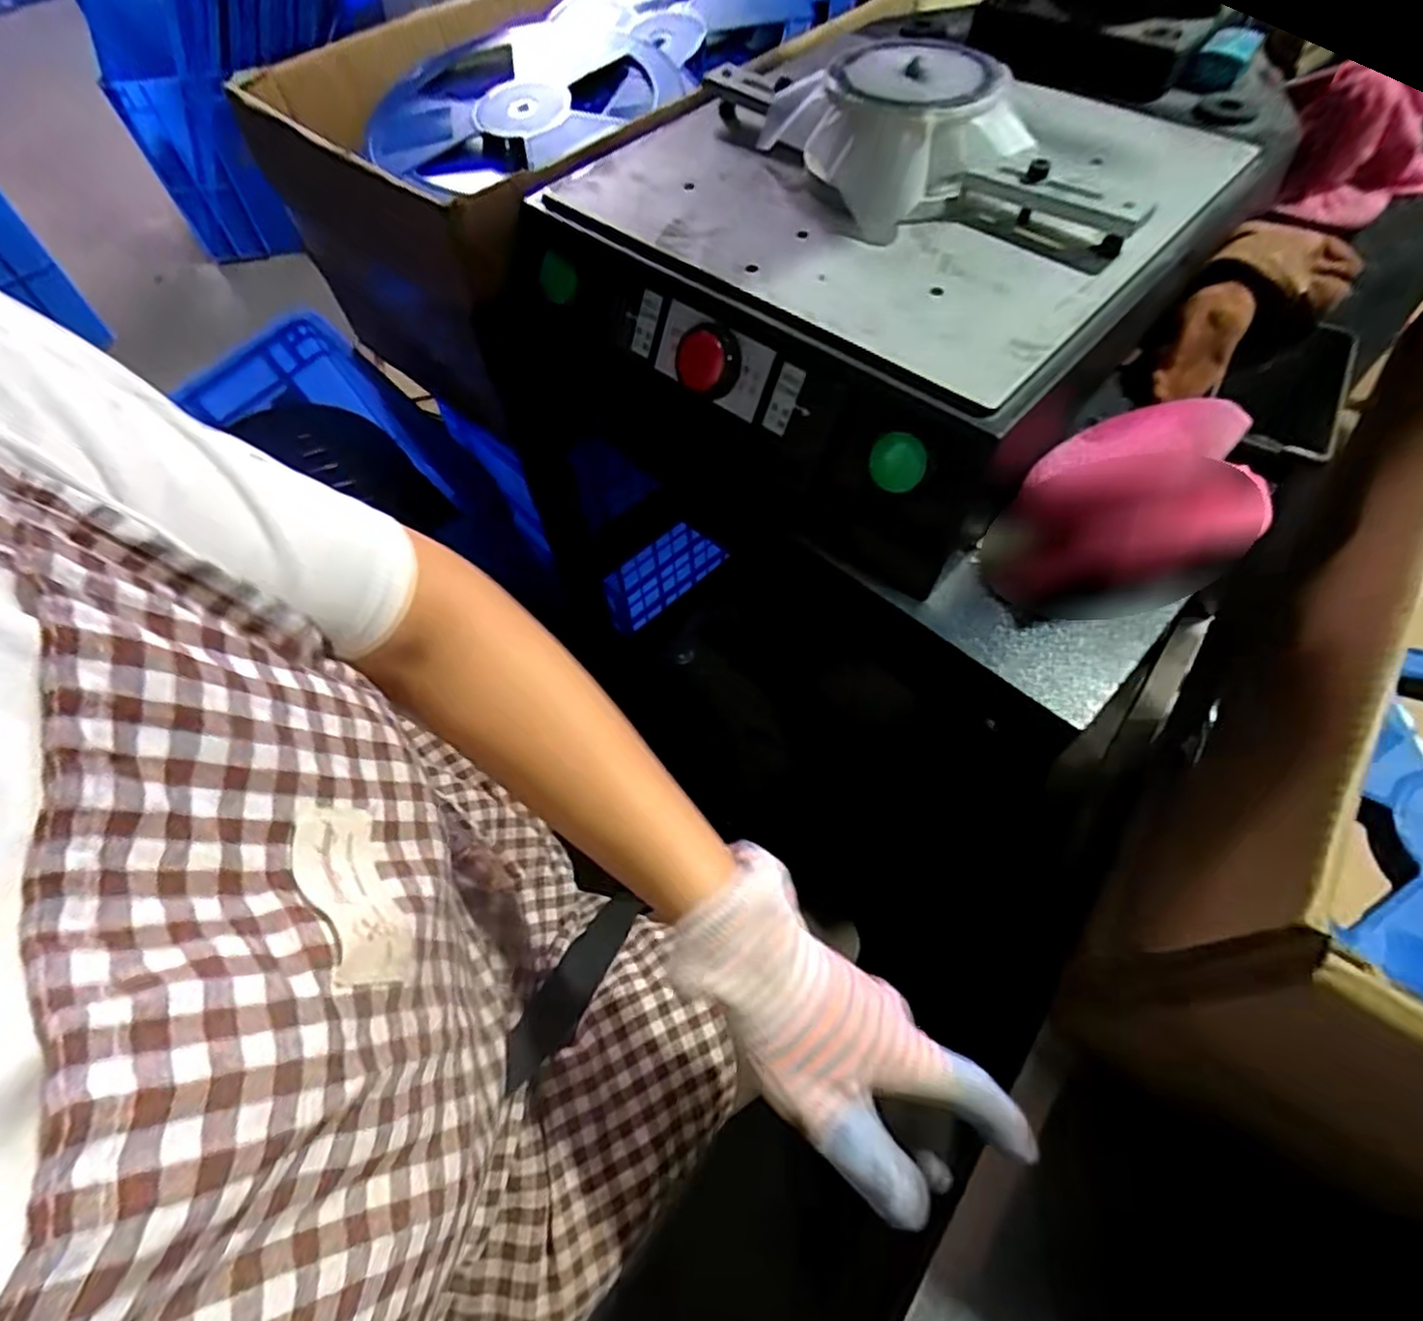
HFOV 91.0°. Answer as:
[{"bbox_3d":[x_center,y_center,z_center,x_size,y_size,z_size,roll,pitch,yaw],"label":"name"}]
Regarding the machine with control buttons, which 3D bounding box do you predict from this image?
[{"bbox_3d":[0.130,-0.313,0.510,0.424,0.180,0.398,-40,67,-20],"label":"machine with control buttons"}]

